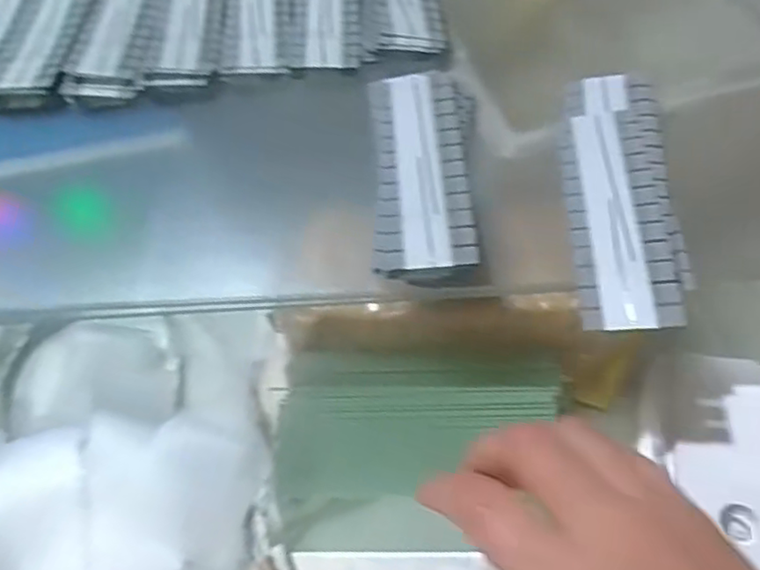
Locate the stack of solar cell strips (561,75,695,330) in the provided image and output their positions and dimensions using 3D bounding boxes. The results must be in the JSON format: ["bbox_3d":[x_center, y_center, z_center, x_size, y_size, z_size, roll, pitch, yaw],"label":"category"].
[{"bbox_3d":[0.110,-0.044,0.298,0.047,0.008,0.146,2,55,6],"label":"stack of solar cell strips"}]

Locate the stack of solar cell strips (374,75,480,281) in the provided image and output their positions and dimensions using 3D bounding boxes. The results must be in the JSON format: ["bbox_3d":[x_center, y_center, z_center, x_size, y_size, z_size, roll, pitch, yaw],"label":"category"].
[{"bbox_3d":[0.021,-0.057,0.313,0.047,0.013,0.122,-2,55,3],"label":"stack of solar cell strips"}]

